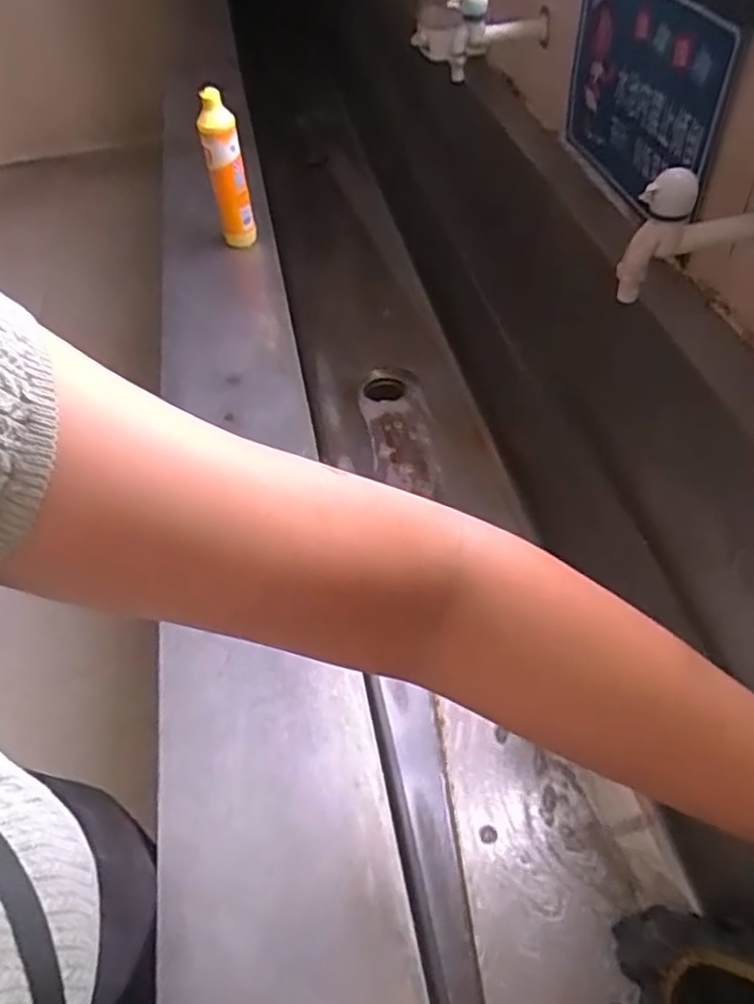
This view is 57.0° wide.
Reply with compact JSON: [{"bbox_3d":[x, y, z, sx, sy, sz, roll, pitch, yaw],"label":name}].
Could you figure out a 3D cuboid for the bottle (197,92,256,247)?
[{"bbox_3d":[-0.253,-0.549,1.175,0.059,0.267,0.059,-13,49,-7],"label":"bottle"}]

